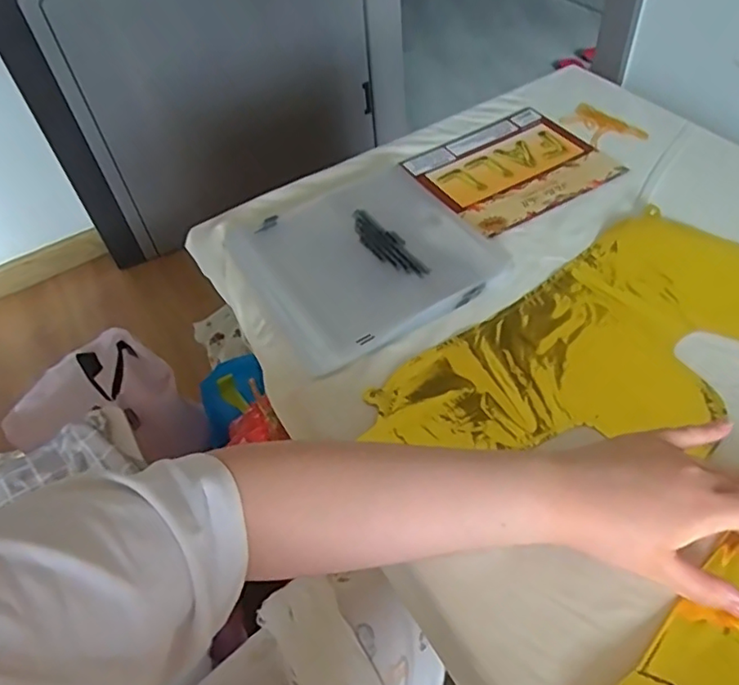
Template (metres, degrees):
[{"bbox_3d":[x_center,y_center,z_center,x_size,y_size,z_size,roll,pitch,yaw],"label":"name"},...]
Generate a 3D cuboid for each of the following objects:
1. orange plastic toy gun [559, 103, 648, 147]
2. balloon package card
[{"bbox_3d":[0.275,-0.256,0.713,0.059,0.004,0.097,-31,53,-19],"label":"orange plastic toy gun"},{"bbox_3d":[0.158,-0.198,0.669,0.195,0.007,0.163,-28,52,-16],"label":"balloon package card"}]

